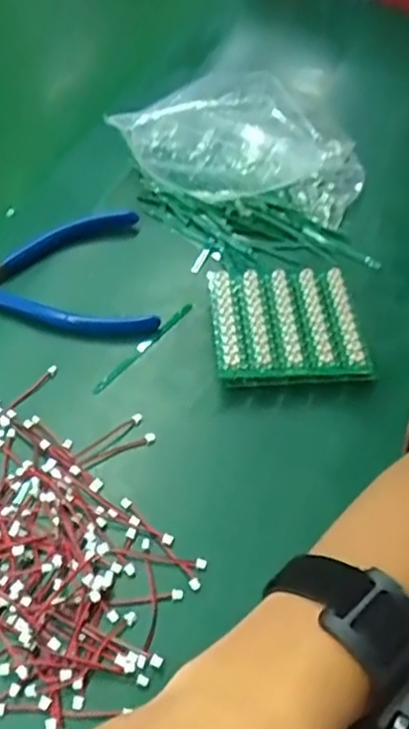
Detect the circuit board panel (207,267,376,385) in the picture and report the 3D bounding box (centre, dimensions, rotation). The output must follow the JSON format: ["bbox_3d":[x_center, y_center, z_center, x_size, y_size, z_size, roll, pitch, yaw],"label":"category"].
[{"bbox_3d":[0.049,-0.024,0.393,0.087,0.015,0.082,-6,52,-6],"label":"circuit board panel"}]

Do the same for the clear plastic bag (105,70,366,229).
[{"bbox_3d":[0.027,-0.168,0.477,0.180,0.054,0.107,9,52,5],"label":"clear plastic bag"}]

